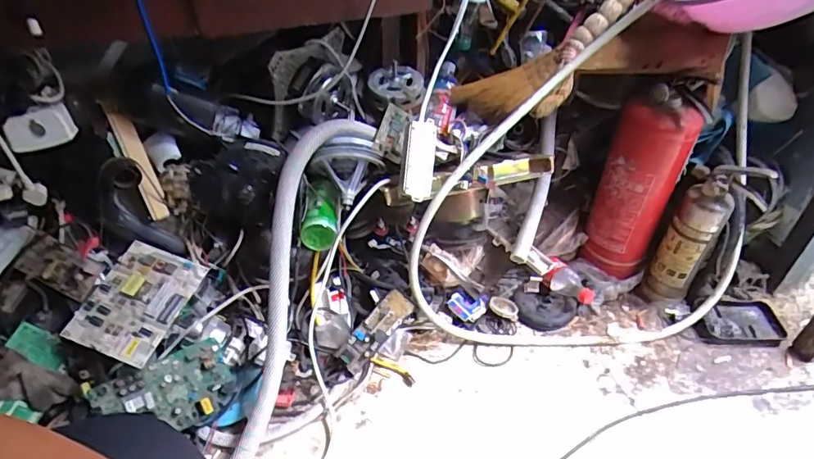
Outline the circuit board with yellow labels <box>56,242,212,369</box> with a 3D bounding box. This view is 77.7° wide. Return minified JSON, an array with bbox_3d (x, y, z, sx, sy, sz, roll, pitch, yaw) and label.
[{"bbox_3d":[-0.455,0.119,0.853,0.151,0.015,0.191,20,57,7],"label":"circuit board with yellow labels"}]

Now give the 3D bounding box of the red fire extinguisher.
[{"bbox_3d":[0.475,-0.092,1.054,0.142,0.389,0.123,19,44,20],"label":"red fire extinguisher"}]

